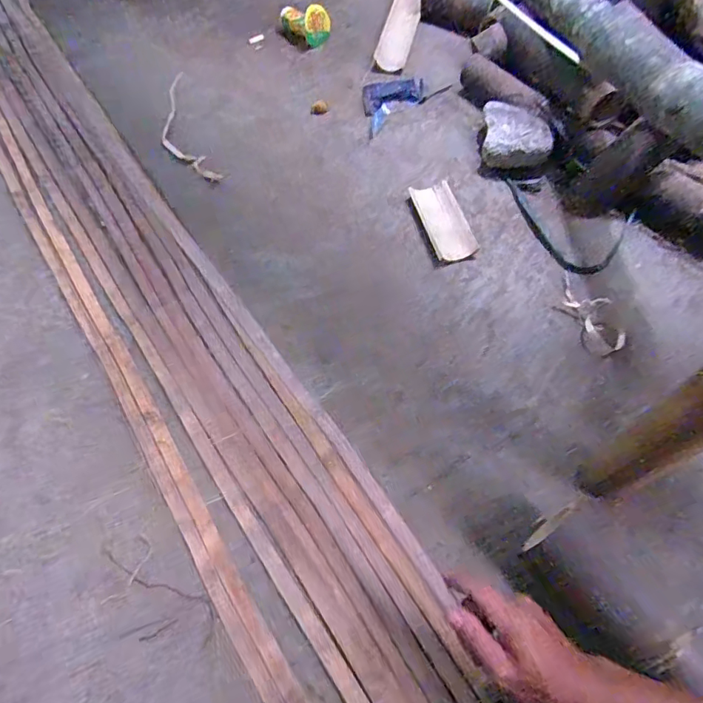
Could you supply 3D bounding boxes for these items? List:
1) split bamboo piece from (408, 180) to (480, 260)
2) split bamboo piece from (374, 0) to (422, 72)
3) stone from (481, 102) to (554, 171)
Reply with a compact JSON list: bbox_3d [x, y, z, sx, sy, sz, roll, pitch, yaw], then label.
[{"bbox_3d":[0.151,-0.214,0.805,0.066,0.022,0.147,-17,65,-7],"label":"split bamboo piece"},{"bbox_3d":[0.107,-0.700,1.044,0.069,0.025,0.265,15,65,8],"label":"split bamboo piece"},{"bbox_3d":[0.278,-0.362,0.840,0.125,0.064,0.101,16,67,9],"label":"stone"}]

